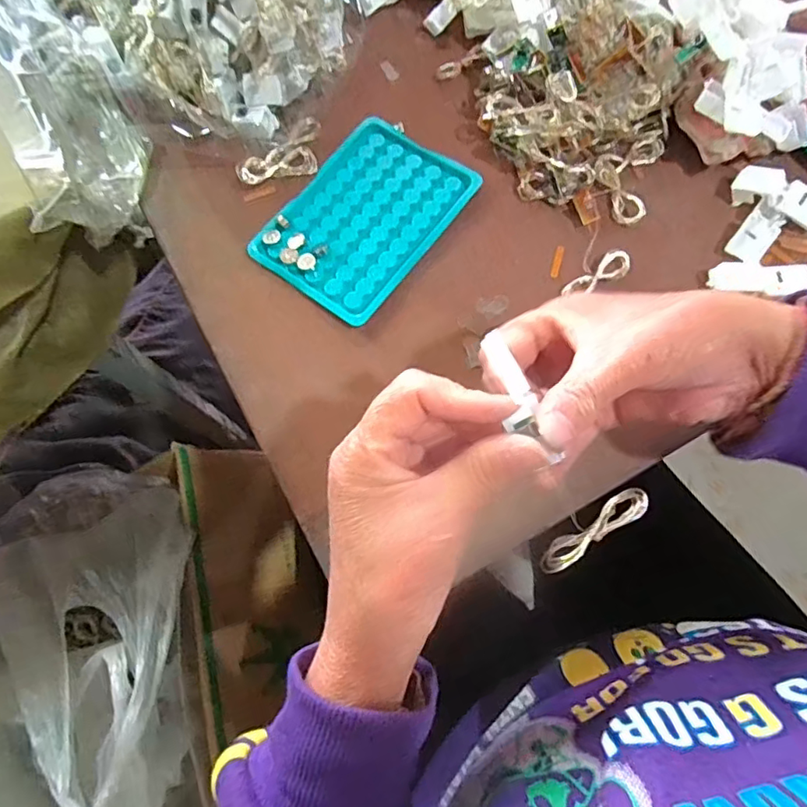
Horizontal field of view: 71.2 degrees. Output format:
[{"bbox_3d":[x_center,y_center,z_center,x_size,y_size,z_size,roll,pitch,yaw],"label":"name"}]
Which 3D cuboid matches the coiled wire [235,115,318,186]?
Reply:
[{"bbox_3d":[-0.079,-0.166,0.379,0.067,0.015,0.030,-38,74,-8],"label":"coiled wire"}]

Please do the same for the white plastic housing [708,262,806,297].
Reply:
[{"bbox_3d":[0.208,-0.074,0.330,0.054,0.008,0.018,3,73,5],"label":"white plastic housing"}]

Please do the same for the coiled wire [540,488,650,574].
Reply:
[{"bbox_3d":[0.073,0.049,0.221,0.047,0.014,0.012,-38,81,6],"label":"coiled wire"}]

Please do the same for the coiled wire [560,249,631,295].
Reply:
[{"bbox_3d":[0.117,-0.075,0.337,0.043,0.006,0.017,-36,74,-7],"label":"coiled wire"}]

